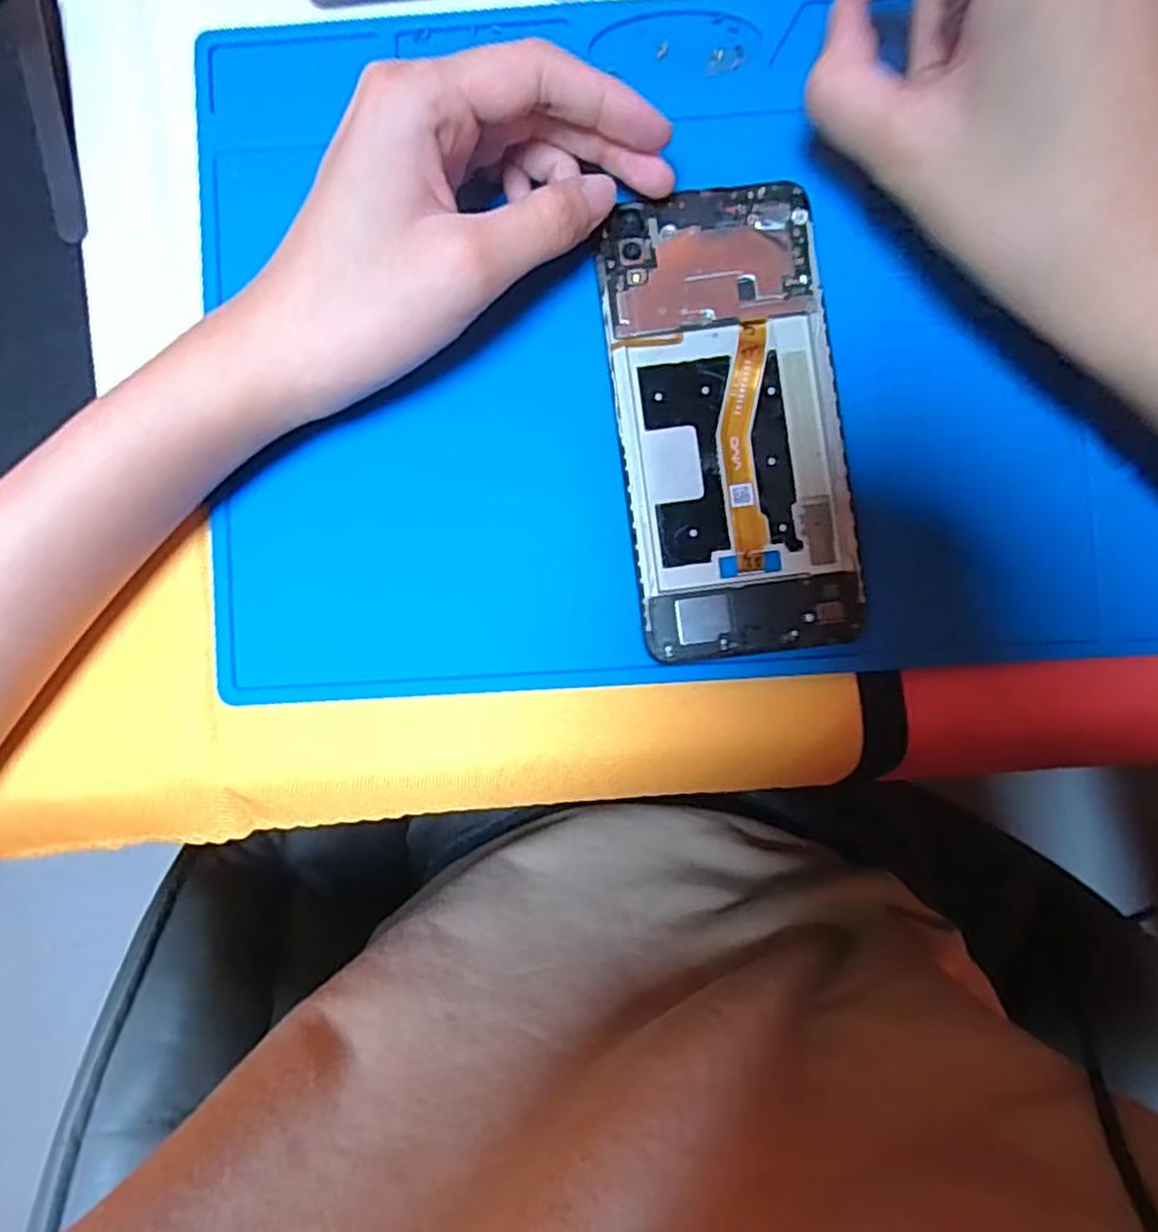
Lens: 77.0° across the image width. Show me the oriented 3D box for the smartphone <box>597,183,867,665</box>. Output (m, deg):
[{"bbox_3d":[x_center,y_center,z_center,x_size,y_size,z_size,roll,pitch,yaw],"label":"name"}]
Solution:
[{"bbox_3d":[0.049,-0.062,0.236,0.070,0.006,0.148,-7,89,1],"label":"smartphone"}]

